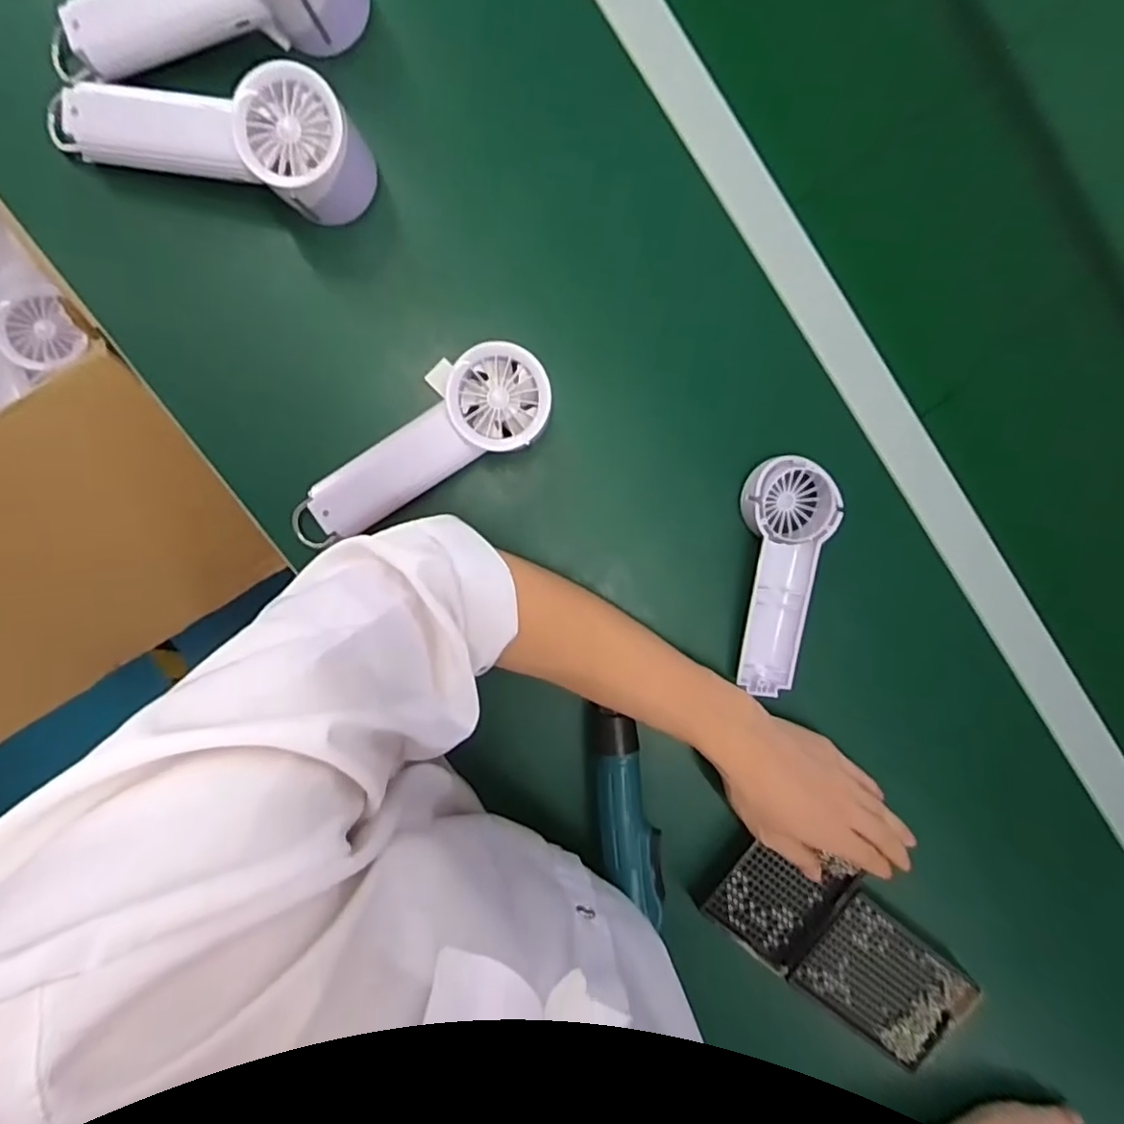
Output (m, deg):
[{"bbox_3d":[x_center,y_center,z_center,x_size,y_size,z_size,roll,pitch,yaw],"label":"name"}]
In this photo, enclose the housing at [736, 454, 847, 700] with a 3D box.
[{"bbox_3d":[0.153,0.012,0.441,0.061,0.034,0.169,10,94,-7],"label":"housing"}]

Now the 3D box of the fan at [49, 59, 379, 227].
[{"bbox_3d":[-0.217,-0.259,0.368,0.193,0.074,0.062,12,93,-7],"label":"fan"}]

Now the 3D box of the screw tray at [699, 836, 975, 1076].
[{"bbox_3d":[0.222,0.303,0.478,0.230,0.013,0.097,36,90,-7],"label":"screw tray"}]

